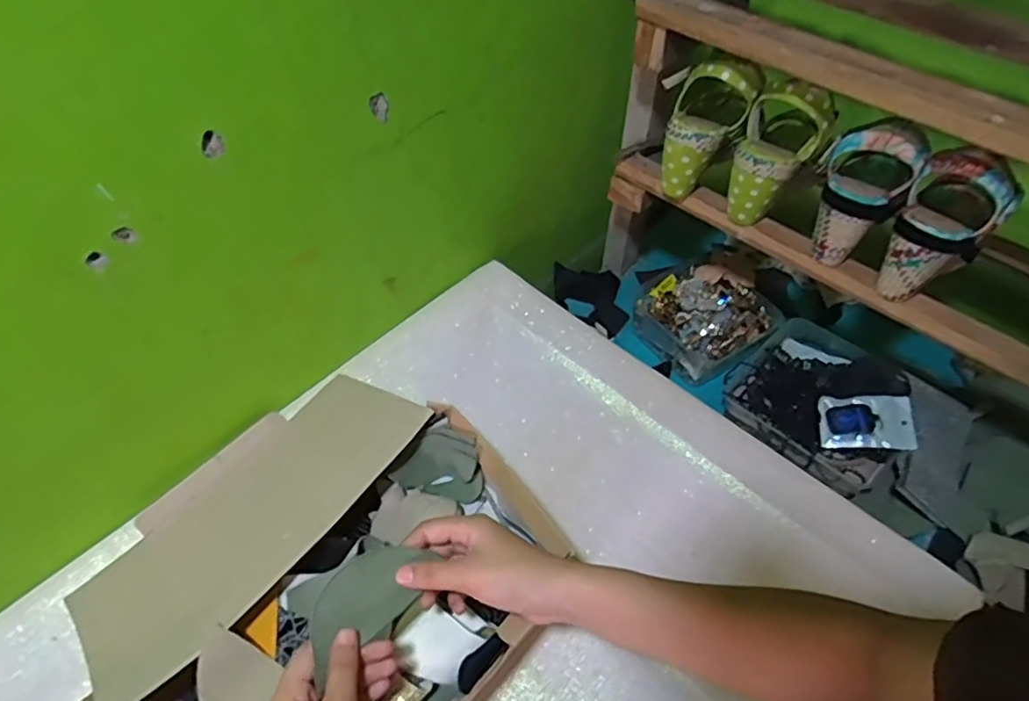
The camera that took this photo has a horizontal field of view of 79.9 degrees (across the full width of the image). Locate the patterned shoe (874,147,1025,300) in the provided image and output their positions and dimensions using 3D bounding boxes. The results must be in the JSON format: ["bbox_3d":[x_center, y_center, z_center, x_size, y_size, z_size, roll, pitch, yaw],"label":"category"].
[{"bbox_3d":[0.408,-0.119,0.583,0.082,0.135,0.094,35,58,24],"label":"patterned shoe"}]

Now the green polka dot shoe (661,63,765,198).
[{"bbox_3d":[0.204,-0.246,0.683,0.076,0.153,0.073,-10,45,-47],"label":"green polka dot shoe"}]

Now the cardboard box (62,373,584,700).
[{"bbox_3d":[-0.181,0.181,0.516,0.343,0.101,0.327,-34,59,-26],"label":"cardboard box"}]

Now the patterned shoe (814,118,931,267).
[{"bbox_3d":[0.340,-0.155,0.605,0.079,0.147,0.087,29,21,20],"label":"patterned shoe"}]

